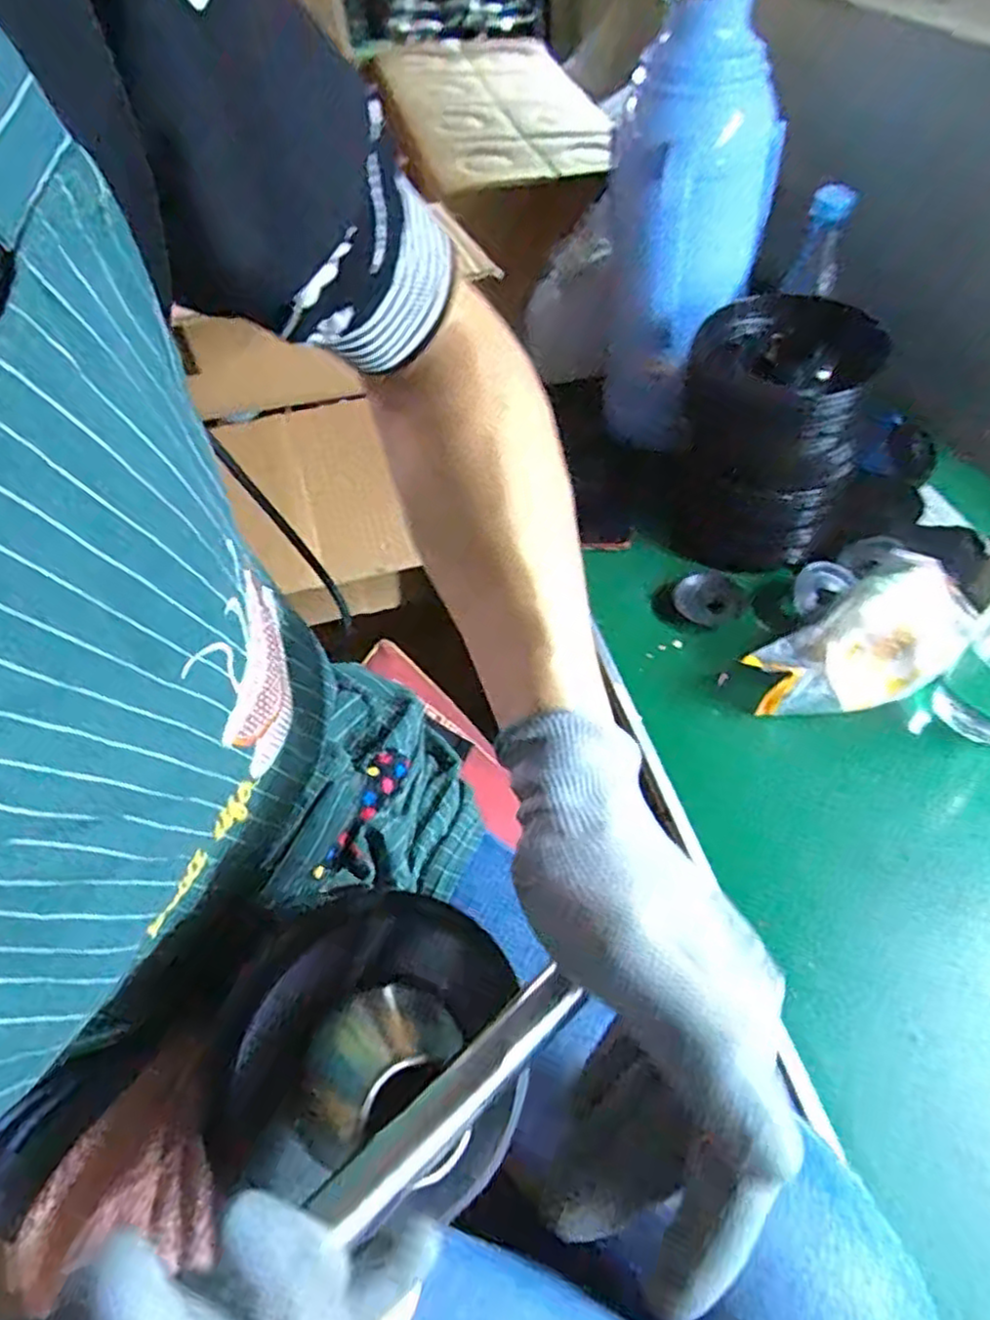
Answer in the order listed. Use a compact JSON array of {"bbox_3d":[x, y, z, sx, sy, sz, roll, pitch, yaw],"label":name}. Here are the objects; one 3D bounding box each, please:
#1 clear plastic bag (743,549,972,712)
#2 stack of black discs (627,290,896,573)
[{"bbox_3d":[0.292,-0.011,0.553,0.201,0.062,0.092,-32,56,-20],"label":"clear plastic bag"},{"bbox_3d":[0.230,-0.189,0.612,0.147,0.175,0.137,17,55,17],"label":"stack of black discs"}]

